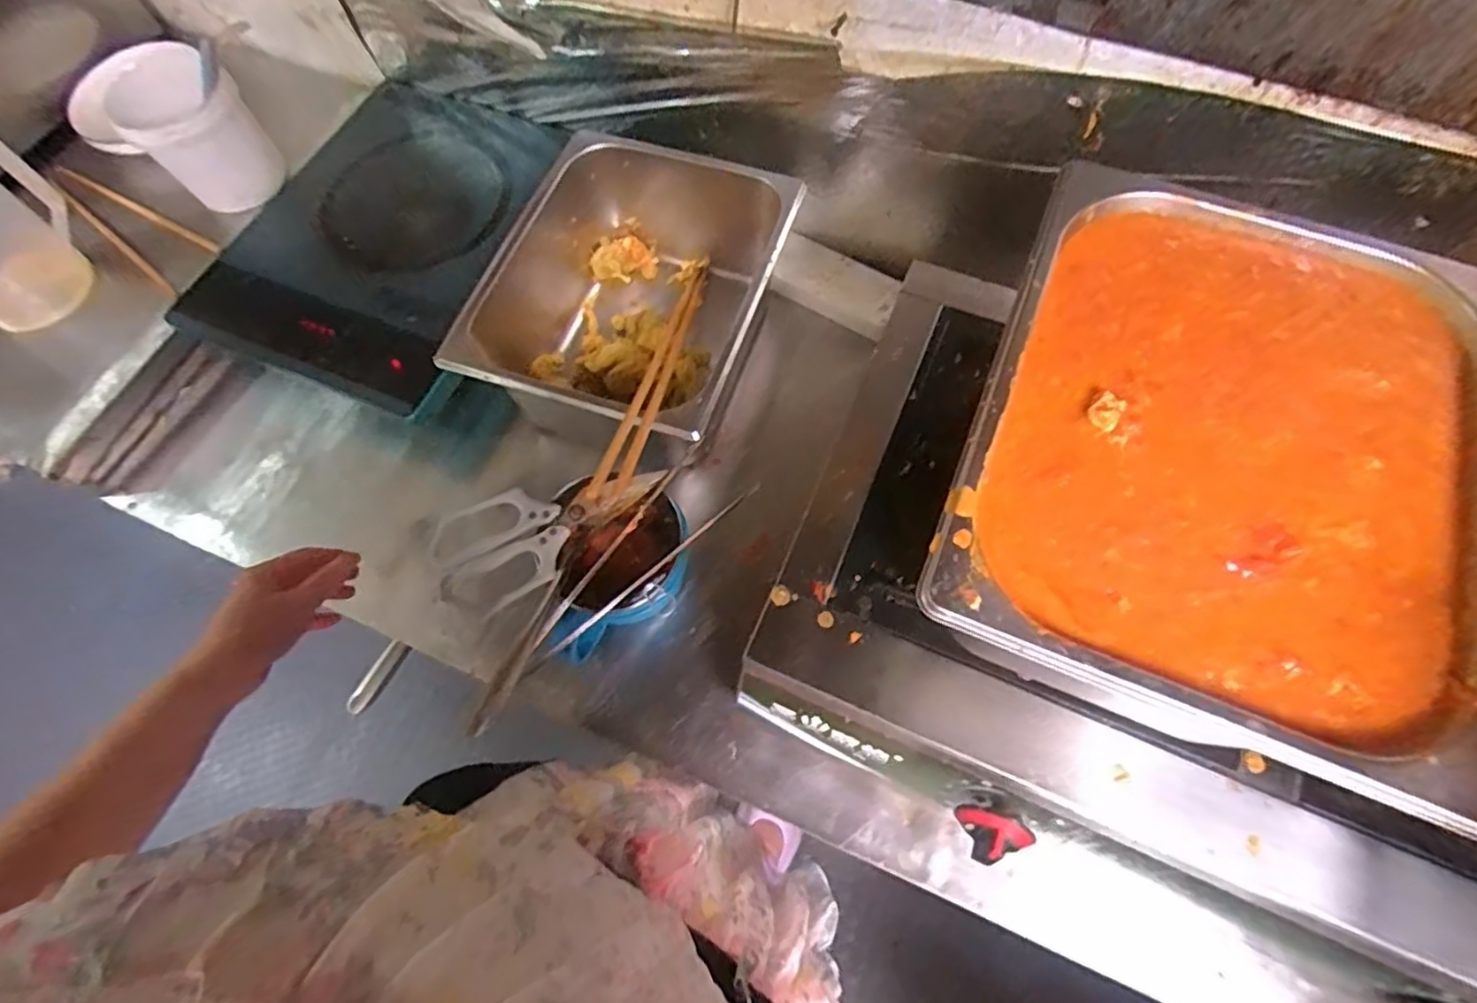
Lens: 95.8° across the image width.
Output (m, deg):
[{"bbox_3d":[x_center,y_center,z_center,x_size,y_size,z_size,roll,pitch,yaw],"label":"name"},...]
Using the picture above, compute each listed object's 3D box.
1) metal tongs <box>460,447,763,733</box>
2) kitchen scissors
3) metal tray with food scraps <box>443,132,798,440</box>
[{"bbox_3d":[-0.126,0.068,0.590,0.301,0.016,0.075,-42,72,-13],"label":"metal tongs"},{"bbox_3d":[-0.174,0.021,0.610,0.209,0.021,0.099,-29,69,-9],"label":"kitchen scissors"},{"bbox_3d":[-0.110,-0.203,0.743,0.287,0.186,0.334,18,70,10],"label":"metal tray with food scraps"}]

